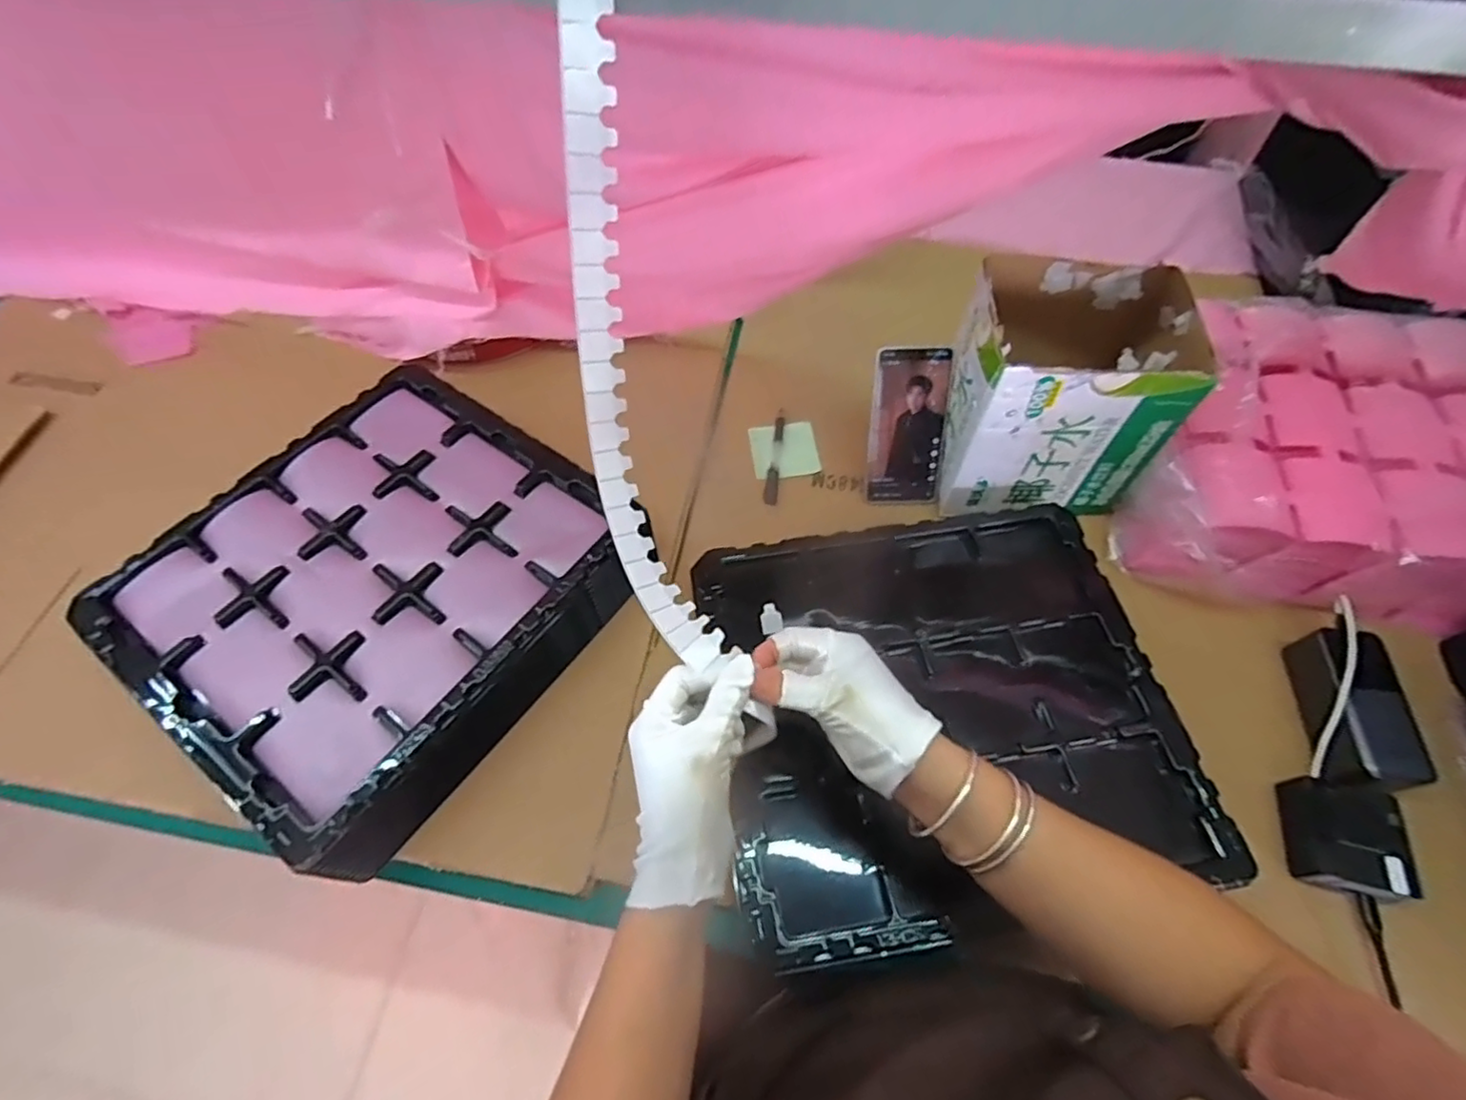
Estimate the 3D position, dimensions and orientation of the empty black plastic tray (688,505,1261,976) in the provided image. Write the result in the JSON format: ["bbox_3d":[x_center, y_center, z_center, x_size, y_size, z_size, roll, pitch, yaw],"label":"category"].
[{"bbox_3d":[0.173,0.127,0.548,0.369,0.030,0.334,-8,60,-5],"label":"empty black plastic tray"}]

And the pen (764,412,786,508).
[{"bbox_3d":[0.050,-0.109,0.746,0.014,0.007,0.142,7,60,4],"label":"pen"}]

